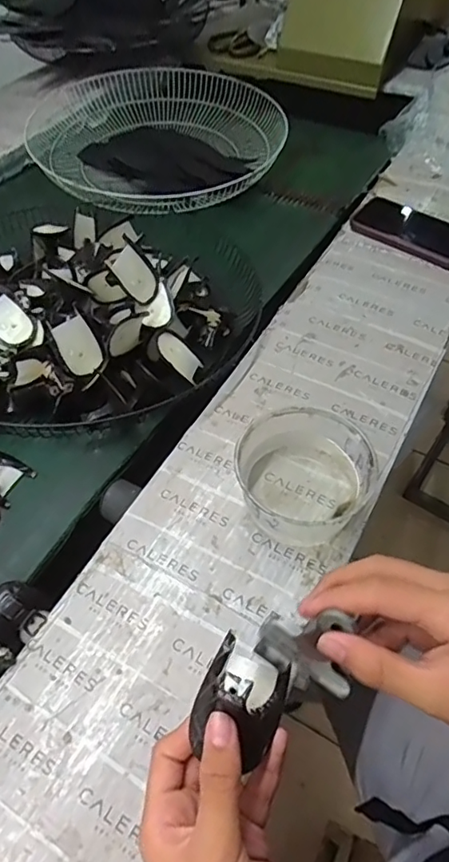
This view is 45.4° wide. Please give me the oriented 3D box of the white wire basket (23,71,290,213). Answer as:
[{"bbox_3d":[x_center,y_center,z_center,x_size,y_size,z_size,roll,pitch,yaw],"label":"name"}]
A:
[{"bbox_3d":[-0.114,-0.511,0.950,0.406,0.074,0.412,0,53,0],"label":"white wire basket"}]

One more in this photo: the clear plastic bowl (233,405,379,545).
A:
[{"bbox_3d":[0.068,0.039,0.477,0.110,0.064,0.105,0,54,0],"label":"clear plastic bowl"}]

